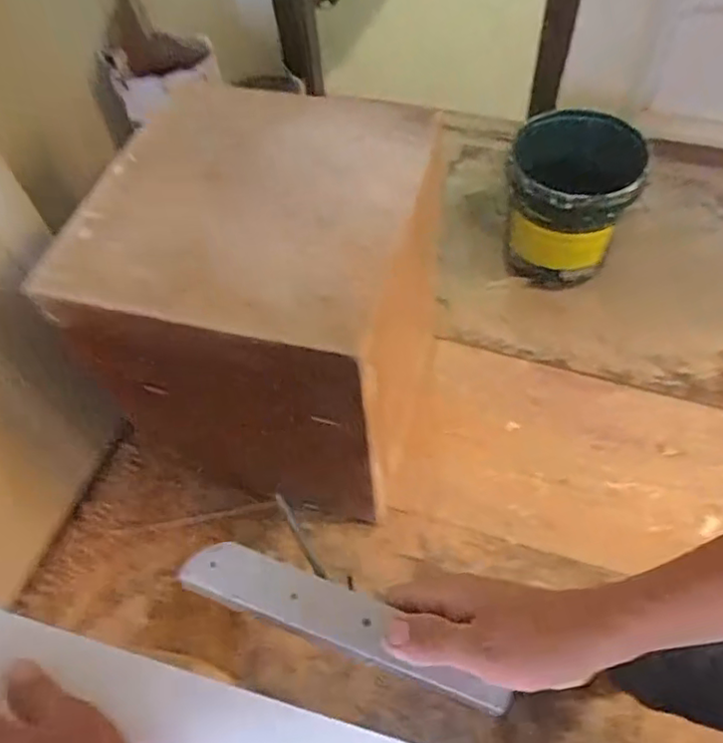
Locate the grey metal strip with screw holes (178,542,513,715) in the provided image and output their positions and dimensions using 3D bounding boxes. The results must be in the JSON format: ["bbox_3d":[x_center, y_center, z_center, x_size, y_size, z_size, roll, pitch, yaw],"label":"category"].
[{"bbox_3d":[-0.010,0.153,0.379,0.202,0.010,0.038,23,59,7],"label":"grey metal strip with screw holes"}]

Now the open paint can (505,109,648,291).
[{"bbox_3d":[0.480,-0.410,1.492,0.284,0.304,0.348,0,55,3],"label":"open paint can"}]

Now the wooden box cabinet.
[{"bbox_3d":[-0.148,-0.100,1.145,0.474,0.613,0.515,13,57,12],"label":"wooden box cabinet"}]

